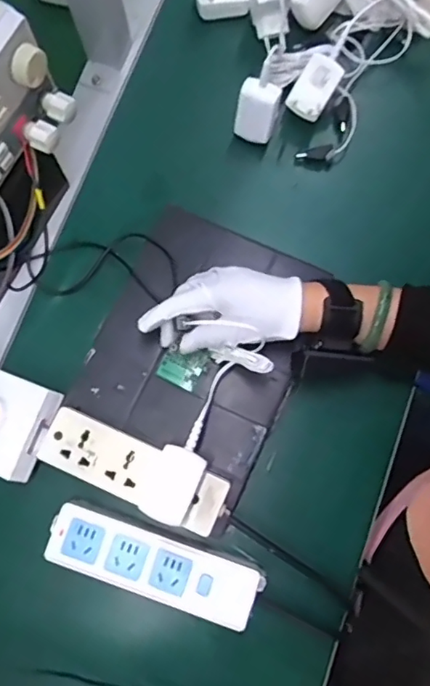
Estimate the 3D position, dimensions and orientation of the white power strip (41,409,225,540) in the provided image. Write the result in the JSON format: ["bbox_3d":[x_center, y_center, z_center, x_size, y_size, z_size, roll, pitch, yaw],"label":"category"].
[{"bbox_3d":[-0.073,0.115,0.503,0.170,0.034,0.052,24,80,5],"label":"white power strip"}]

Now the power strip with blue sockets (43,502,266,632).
[{"bbox_3d":[-0.056,0.202,0.507,0.194,0.023,0.055,20,80,4],"label":"power strip with blue sockets"}]

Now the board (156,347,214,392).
[{"bbox_3d":[-0.030,0.022,0.538,0.044,0.011,0.040,26,80,5],"label":"board"}]

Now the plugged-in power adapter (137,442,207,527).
[{"bbox_3d":[-0.037,0.120,0.470,0.043,0.025,0.063,26,80,5],"label":"plugged-in power adapter"}]

